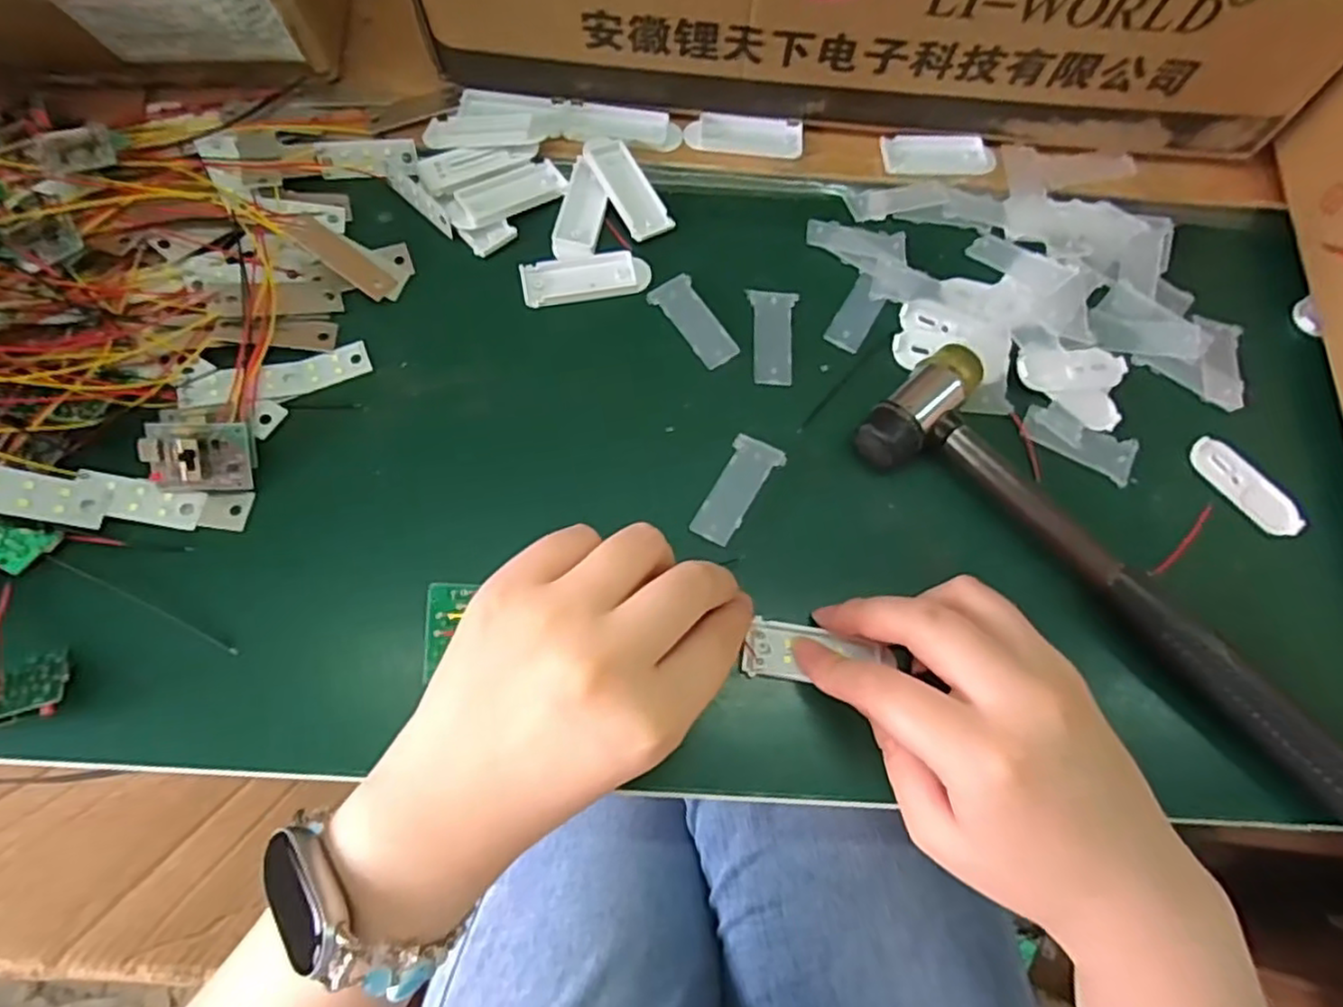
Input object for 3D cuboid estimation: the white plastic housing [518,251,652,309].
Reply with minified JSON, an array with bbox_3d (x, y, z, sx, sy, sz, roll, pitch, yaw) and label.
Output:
[{"bbox_3d":[-0.039,-0.103,0.318,0.057,0.004,0.024,-11,73,-6],"label":"white plastic housing"}]

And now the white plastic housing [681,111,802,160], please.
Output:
[{"bbox_3d":[0.036,-0.182,0.347,0.057,0.006,0.021,2,72,-2],"label":"white plastic housing"}]

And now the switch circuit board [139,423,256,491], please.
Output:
[{"bbox_3d":[-0.180,-0.016,0.266,0.036,0.010,0.028,0,113,-16],"label":"switch circuit board"}]

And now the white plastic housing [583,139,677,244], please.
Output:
[{"bbox_3d":[-0.020,-0.150,0.329,0.021,0.009,0.053,-30,75,-11],"label":"white plastic housing"}]

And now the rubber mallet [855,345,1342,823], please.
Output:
[{"bbox_3d":[0.177,0.031,0.271,0.231,0.023,0.059,43,75,11],"label":"rubber mallet"}]

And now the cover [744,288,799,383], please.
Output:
[{"bbox_3d":[0.045,-0.075,0.313,0.020,0.004,0.046,4,72,-1],"label":"cover"}]

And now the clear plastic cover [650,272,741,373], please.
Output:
[{"bbox_3d":[0.010,-0.081,0.313,0.020,0.004,0.047,-29,75,-11],"label":"clear plastic cover"}]

